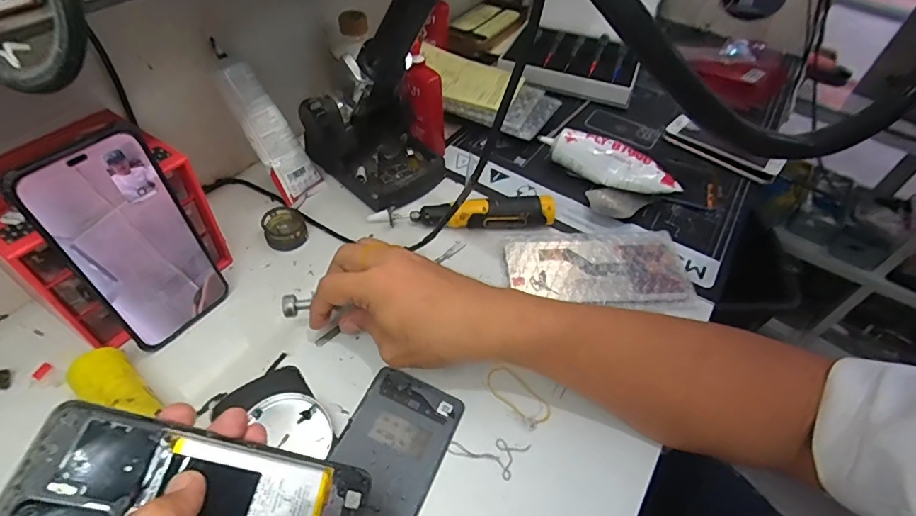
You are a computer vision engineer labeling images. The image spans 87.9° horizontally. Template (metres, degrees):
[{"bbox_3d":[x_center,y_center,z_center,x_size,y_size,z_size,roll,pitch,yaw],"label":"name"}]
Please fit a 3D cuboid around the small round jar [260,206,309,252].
[{"bbox_3d":[-0.167,-0.028,0.459,0.038,0.018,0.043,-13,51,-16],"label":"small round jar"}]

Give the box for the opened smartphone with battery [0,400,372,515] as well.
[{"bbox_3d":[-0.122,0.123,0.231,0.155,0.004,0.072,25,51,-20],"label":"opened smartphone with battery"}]

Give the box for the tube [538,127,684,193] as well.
[{"bbox_3d":[0.166,-0.106,0.528,0.151,0.037,0.031,23,51,14],"label":"tube"}]

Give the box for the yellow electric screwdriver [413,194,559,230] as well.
[{"bbox_3d":[0.028,-0.042,0.480,0.142,0.026,0.029,-5,50,-10],"label":"yellow electric screwdriver"}]

